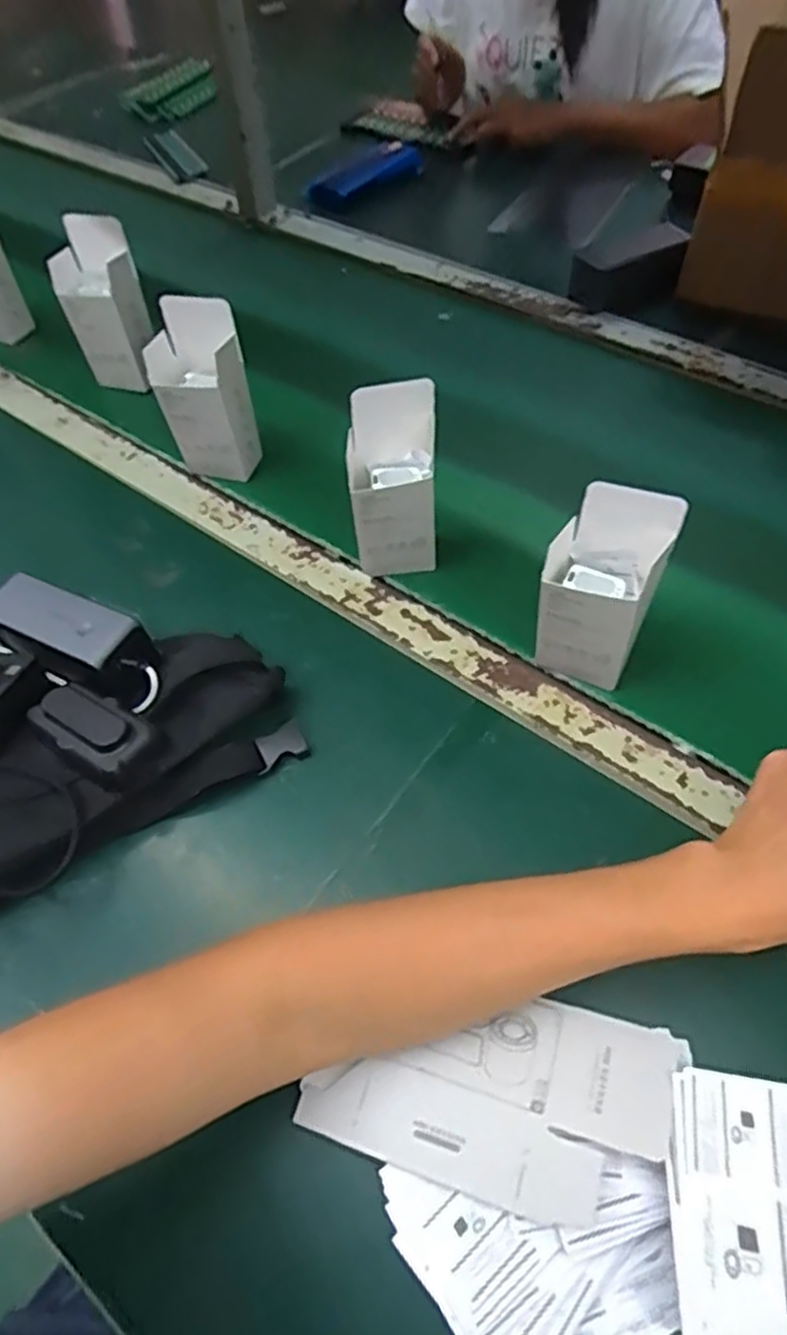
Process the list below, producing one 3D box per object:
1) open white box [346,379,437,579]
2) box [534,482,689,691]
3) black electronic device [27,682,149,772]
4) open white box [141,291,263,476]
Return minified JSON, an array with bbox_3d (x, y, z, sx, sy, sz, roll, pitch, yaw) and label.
[{"bbox_3d":[0.001,-0.142,0.571,0.064,0.154,0.043,-2,57,4],"label":"open white box"},{"bbox_3d":[0.142,-0.053,0.502,0.069,0.150,0.046,21,61,18],"label":"box"},{"bbox_3d":[-0.209,0.037,0.496,0.092,0.013,0.041,25,63,20],"label":"black electronic device"},{"bbox_3d":[-0.171,-0.248,0.658,0.079,0.153,0.043,1,57,7],"label":"open white box"}]

